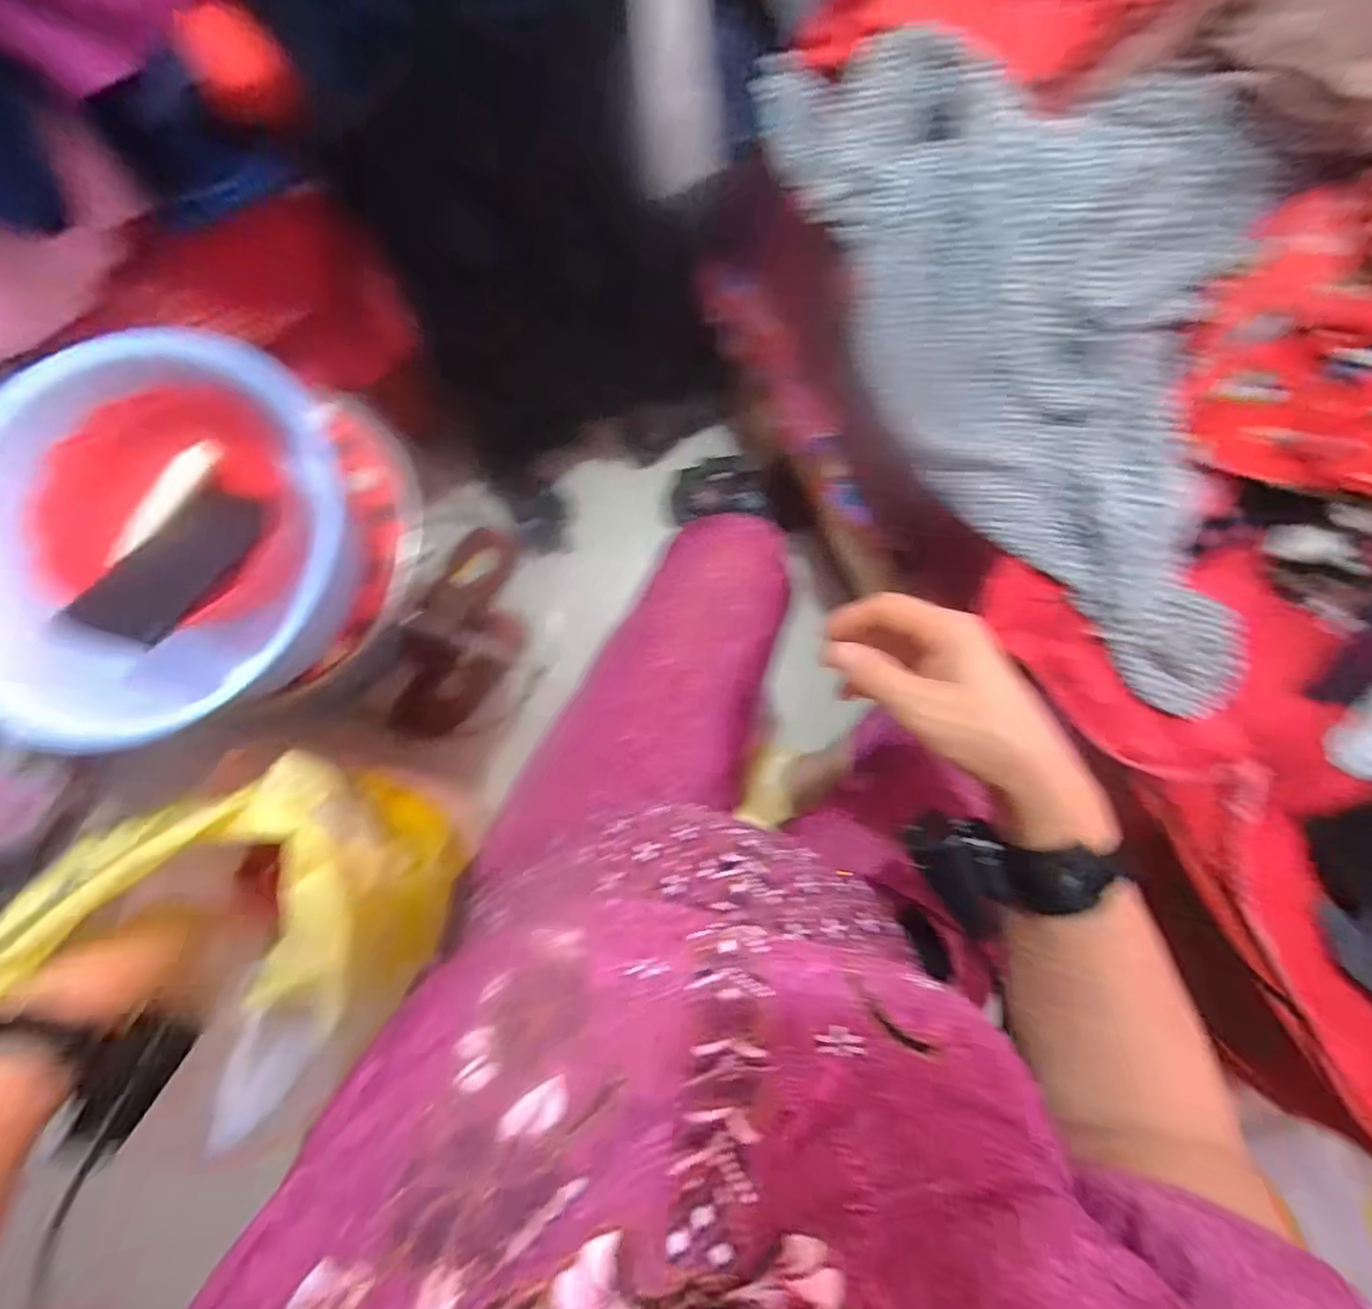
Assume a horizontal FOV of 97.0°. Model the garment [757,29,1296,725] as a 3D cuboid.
[{"bbox_3d":[0.284,-0.260,0.463,0.249,0.125,0.565,-36,83,-4],"label":"garment"}]

